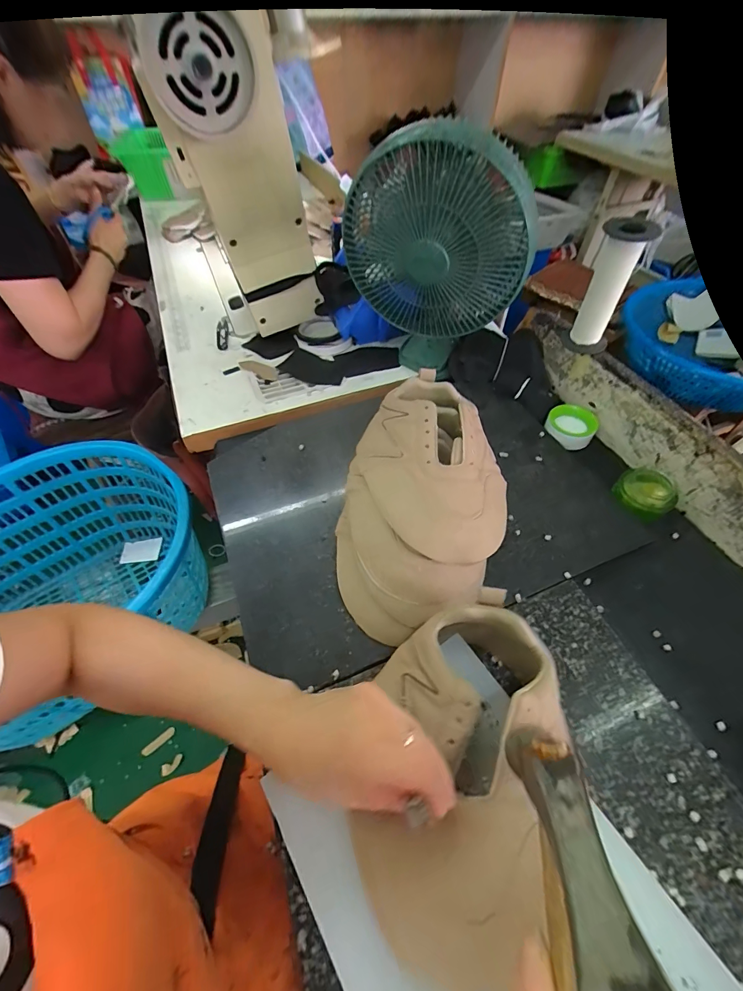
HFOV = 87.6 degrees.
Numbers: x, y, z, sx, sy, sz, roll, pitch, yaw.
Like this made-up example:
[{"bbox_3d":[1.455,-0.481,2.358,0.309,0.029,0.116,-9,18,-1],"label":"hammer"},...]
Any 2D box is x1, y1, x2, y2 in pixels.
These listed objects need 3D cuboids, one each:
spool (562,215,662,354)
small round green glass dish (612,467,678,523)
[{"bbox_3d":[0.291,-0.255,0.486,0.057,0.159,0.050,33,60,23],"label":"spool"},{"bbox_3d":[0.333,-0.004,0.470,0.050,0.031,0.062,-34,60,-22],"label":"small round green glass dish"}]

